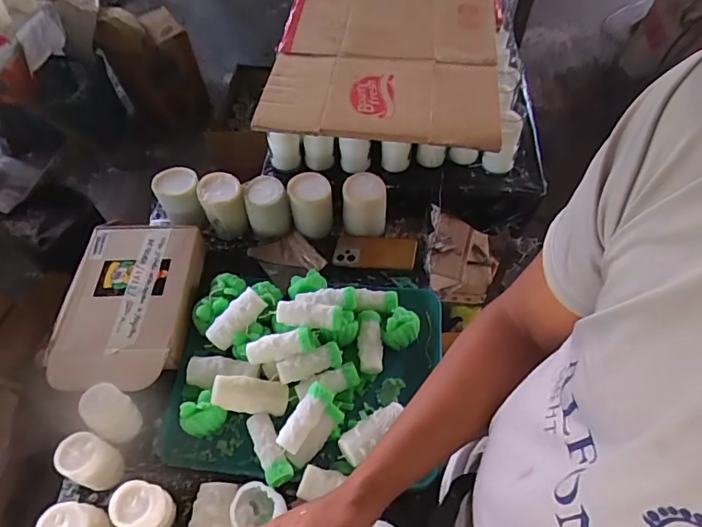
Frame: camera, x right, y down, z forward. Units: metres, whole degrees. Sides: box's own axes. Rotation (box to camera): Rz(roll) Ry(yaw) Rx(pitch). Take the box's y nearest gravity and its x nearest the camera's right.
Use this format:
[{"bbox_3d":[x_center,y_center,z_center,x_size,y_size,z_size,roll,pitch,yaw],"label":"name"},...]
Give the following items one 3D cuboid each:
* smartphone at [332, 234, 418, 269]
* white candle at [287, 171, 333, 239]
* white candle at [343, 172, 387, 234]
[{"bbox_3d":[0.047,-0.026,0.952,0.157,0.005,0.077,6,55,5],"label":"smartphone"},{"bbox_3d":[-0.079,-0.119,0.961,0.082,0.104,0.076,-8,56,-5],"label":"white candle"},{"bbox_3d":[0.027,-0.120,0.950,0.083,0.105,0.079,2,55,2],"label":"white candle"}]

